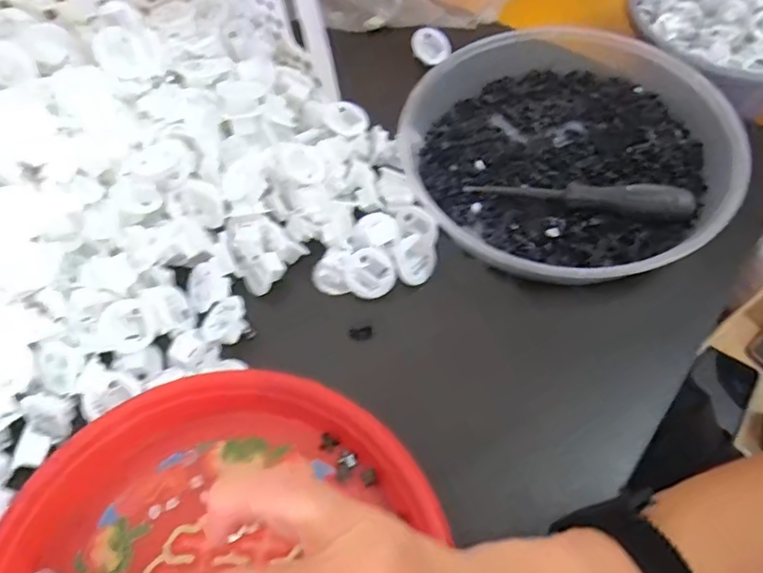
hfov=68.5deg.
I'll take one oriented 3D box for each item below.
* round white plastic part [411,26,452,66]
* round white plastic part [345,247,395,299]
[{"bbox_3d":[0.044,-0.210,0.489,0.035,0.004,0.033,0,91,-22],"label":"round white plastic part"},{"bbox_3d":[-0.007,-0.009,0.379,0.032,0.011,0.032,0,89,8],"label":"round white plastic part"}]

